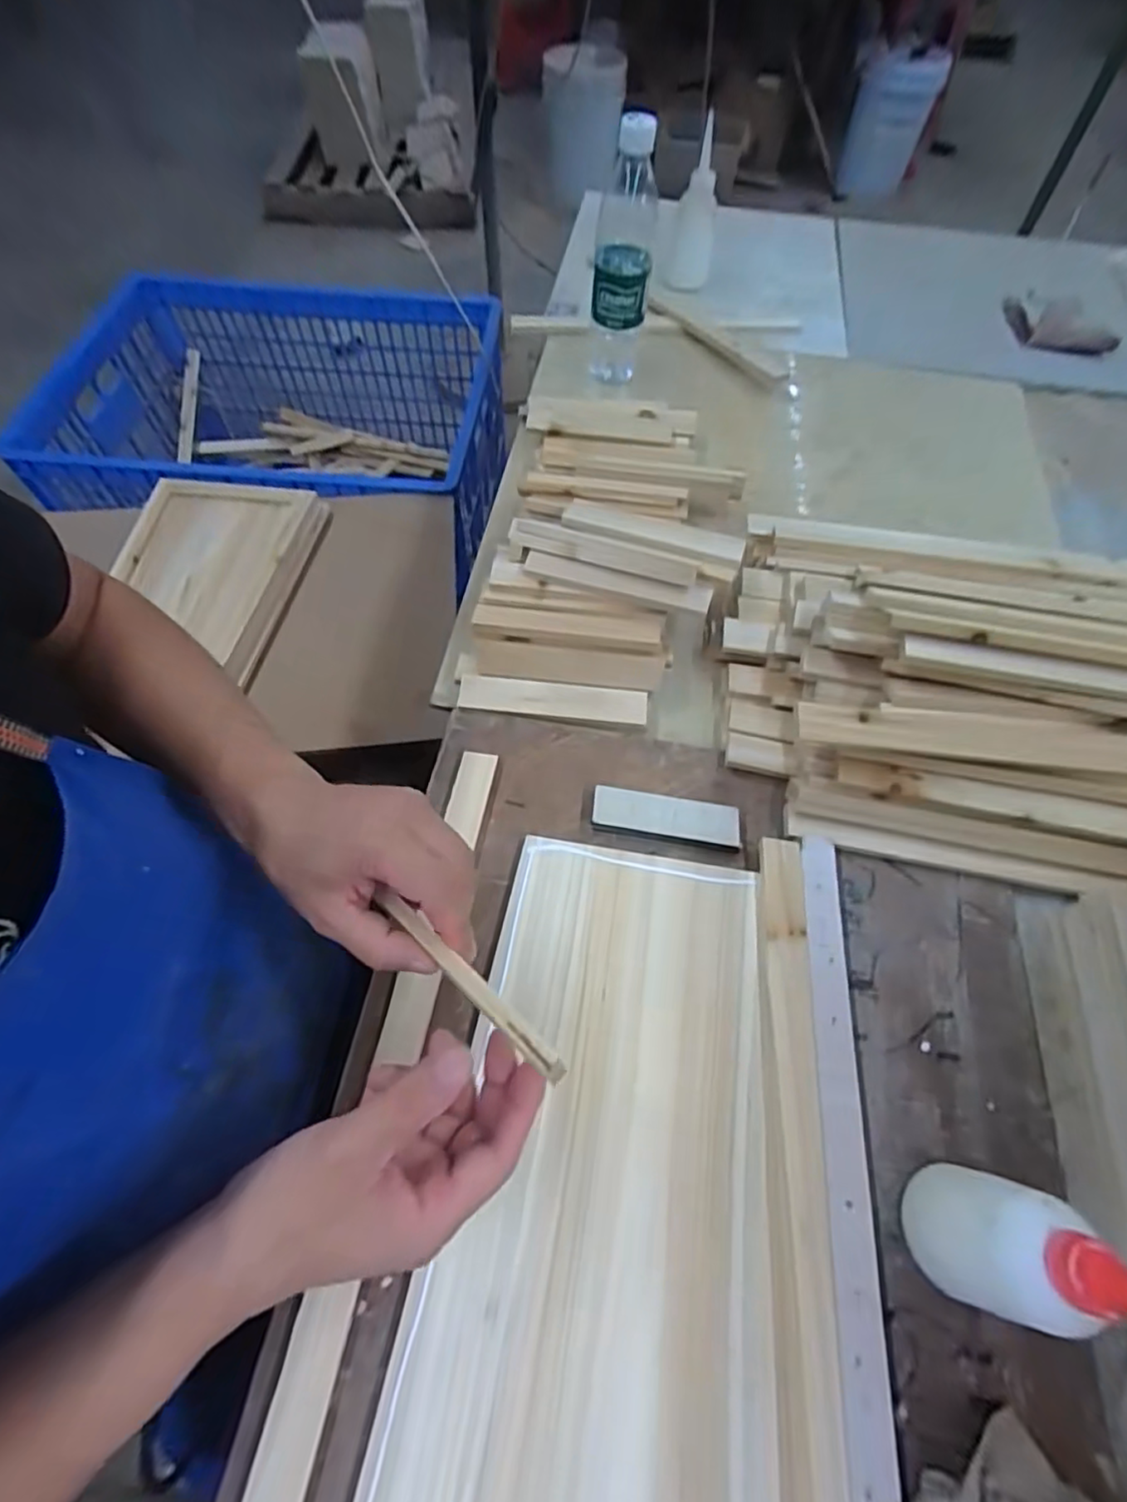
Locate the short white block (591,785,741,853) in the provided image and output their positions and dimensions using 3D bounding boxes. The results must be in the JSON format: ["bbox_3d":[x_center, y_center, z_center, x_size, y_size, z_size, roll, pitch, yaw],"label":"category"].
[{"bbox_3d":[0.078,0.052,0.472,0.110,0.017,0.034,9,62,2],"label":"short white block"}]

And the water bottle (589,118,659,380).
[{"bbox_3d":[0.063,-0.524,0.664,0.060,0.227,0.074,5,62,0],"label":"water bottle"}]

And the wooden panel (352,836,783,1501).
[{"bbox_3d":[0.023,0.252,0.365,0.197,0.014,0.394,9,62,2],"label":"wooden panel"}]

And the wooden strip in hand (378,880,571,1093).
[{"bbox_3d":[-0.050,0.112,0.307,0.136,0.008,0.012,32,64,32],"label":"wooden strip in hand"}]

